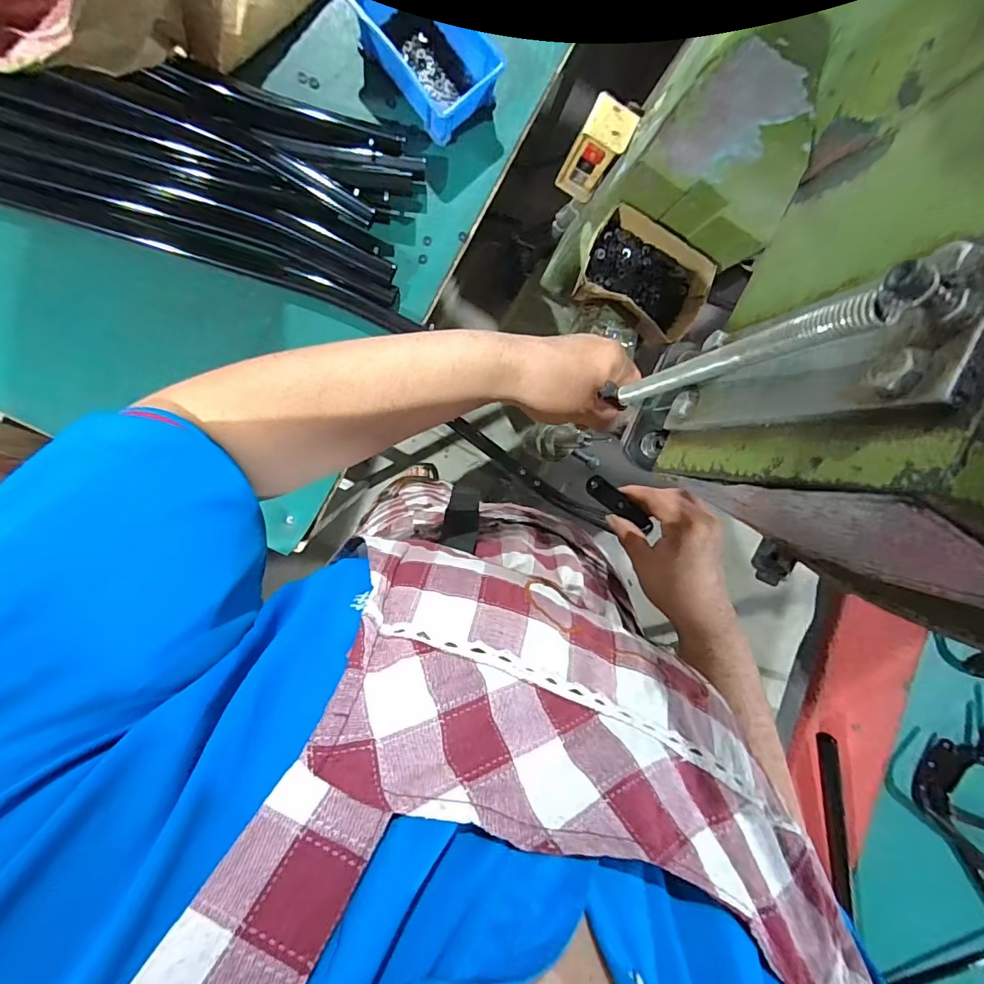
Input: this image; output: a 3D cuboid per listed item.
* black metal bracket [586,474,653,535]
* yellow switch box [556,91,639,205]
[{"bbox_3d":[0.118,0.011,0.441,0.077,0.012,0.019,35,86,-11],"label":"black metal bracket"},{"bbox_3d":[0.116,-0.390,0.556,0.054,0.115,0.044,24,87,-9],"label":"yellow switch box"}]

